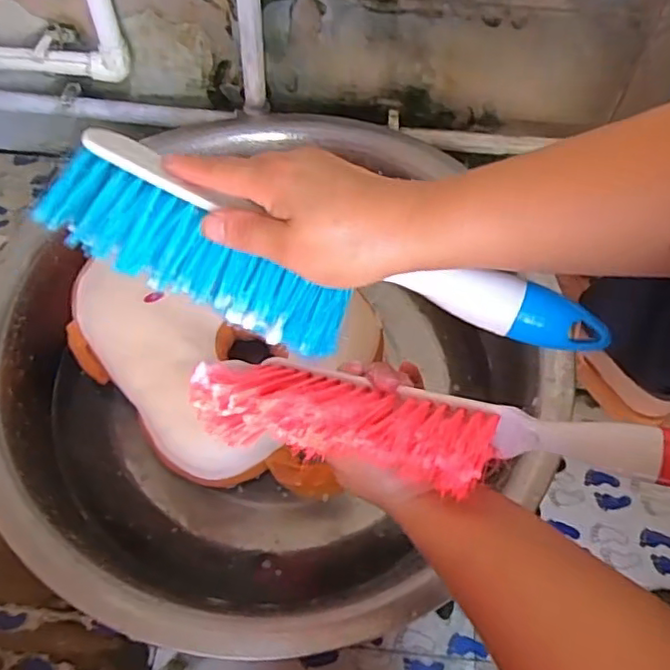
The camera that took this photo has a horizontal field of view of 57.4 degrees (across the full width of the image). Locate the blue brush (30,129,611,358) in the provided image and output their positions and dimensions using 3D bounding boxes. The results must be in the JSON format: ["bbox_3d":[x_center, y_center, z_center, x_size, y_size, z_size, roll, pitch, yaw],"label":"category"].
[{"bbox_3d":[-0.012,-0.039,0.348,0.313,0.087,0.038,15,23,5],"label":"blue brush"}]

